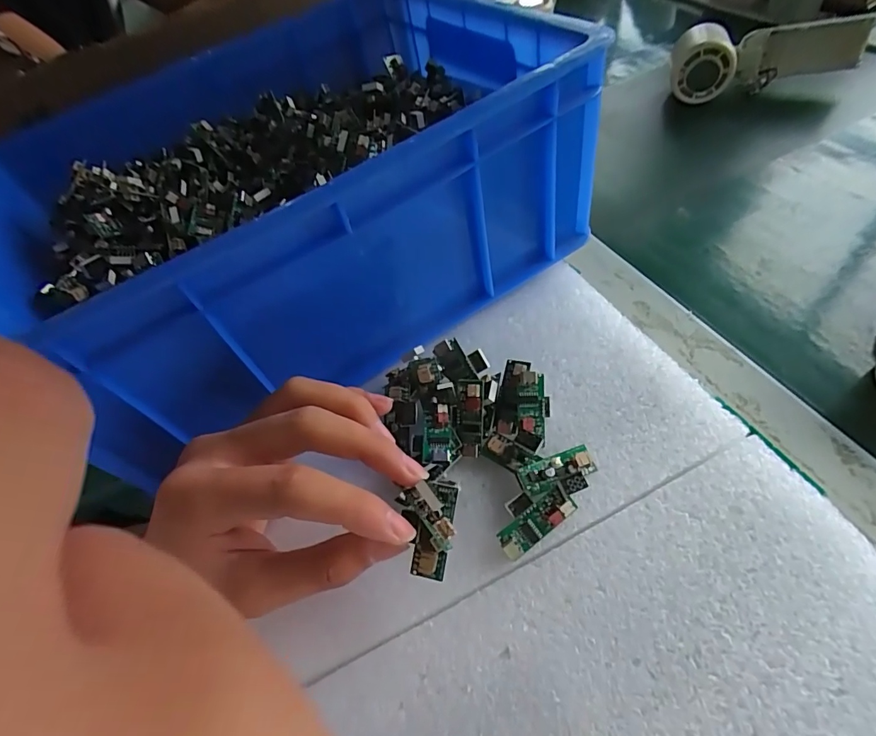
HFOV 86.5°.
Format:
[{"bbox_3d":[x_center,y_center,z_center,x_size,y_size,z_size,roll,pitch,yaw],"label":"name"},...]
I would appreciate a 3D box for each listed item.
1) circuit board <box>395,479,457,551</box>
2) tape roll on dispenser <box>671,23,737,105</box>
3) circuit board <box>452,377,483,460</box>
[{"bbox_3d":[-0.004,0.058,0.183,0.012,0.007,0.031,-33,99,-18],"label":"circuit board"},{"bbox_3d":[0.263,-0.300,0.462,0.059,0.050,0.055,12,57,19],"label":"tape roll on dispenser"},{"bbox_3d":[0.016,0.026,0.244,0.016,0.009,0.039,0,88,5],"label":"circuit board"}]

